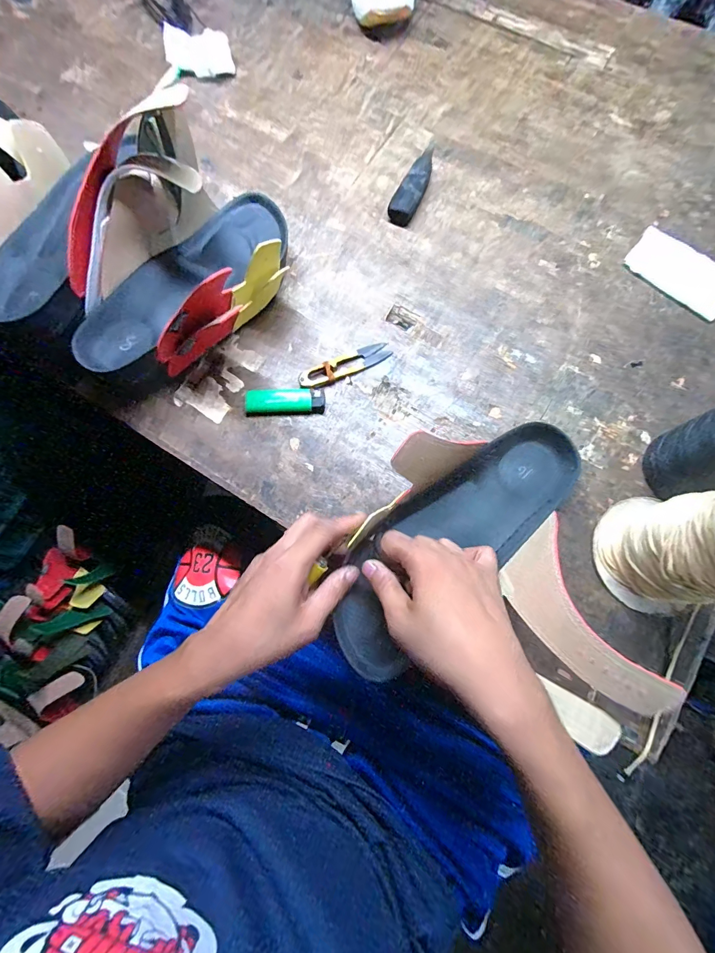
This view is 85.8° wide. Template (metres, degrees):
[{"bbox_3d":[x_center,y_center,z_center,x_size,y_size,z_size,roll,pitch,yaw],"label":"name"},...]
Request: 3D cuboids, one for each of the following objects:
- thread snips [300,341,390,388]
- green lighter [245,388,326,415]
[{"bbox_3d":[-0.013,-0.119,0.410,0.101,0.010,0.024,-26,79,-5],"label":"thread snips"},{"bbox_3d":[-0.075,-0.078,0.400,0.080,0.012,0.026,-1,78,0],"label":"green lighter"}]

